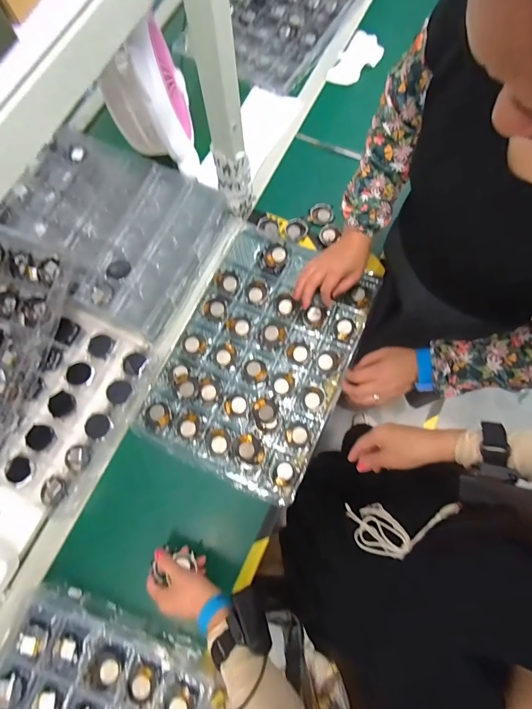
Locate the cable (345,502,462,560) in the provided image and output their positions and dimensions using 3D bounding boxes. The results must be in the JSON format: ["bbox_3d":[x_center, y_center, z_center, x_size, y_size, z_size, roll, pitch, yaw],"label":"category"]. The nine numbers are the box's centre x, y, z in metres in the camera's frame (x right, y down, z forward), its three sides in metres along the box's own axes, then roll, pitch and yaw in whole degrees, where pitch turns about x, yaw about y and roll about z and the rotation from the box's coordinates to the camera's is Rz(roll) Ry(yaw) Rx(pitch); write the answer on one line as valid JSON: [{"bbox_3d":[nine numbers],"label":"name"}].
[{"bbox_3d":[0.165,0.213,0.452,0.106,0.126,0.042,-11,75,-2],"label":"cable"}]

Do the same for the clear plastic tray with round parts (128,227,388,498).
[{"bbox_3d":[-0.011,-0.005,0.649,0.298,0.032,0.438,23,76,6],"label":"clear plastic tray with round parts"}]

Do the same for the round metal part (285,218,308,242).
[{"bbox_3d":[0.063,-0.255,0.735,0.046,0.013,0.040,-13,75,-4],"label":"round metal part"}]

